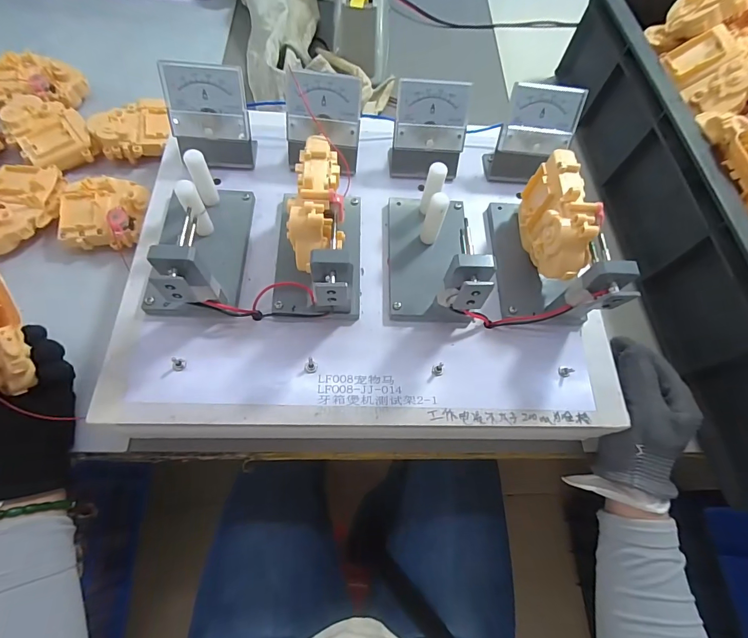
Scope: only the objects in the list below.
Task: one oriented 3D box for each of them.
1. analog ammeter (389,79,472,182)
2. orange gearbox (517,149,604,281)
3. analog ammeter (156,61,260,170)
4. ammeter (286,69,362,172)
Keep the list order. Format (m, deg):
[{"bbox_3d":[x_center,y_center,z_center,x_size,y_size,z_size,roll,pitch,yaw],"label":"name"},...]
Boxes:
[{"bbox_3d":[0.050,-0.169,0.355,0.064,0.072,0.038,1,66,-3],"label":"analog ammeter"},{"bbox_3d":[0.143,-0.072,0.313,0.035,0.075,0.095,7,66,0],"label":"orange gearbox"},{"bbox_3d":[-0.141,-0.172,0.337,0.064,0.077,0.037,1,66,-3],"label":"analog ammeter"},{"bbox_3d":[-0.045,-0.171,0.351,0.064,0.077,0.045,-1,66,-4],"label":"ammeter"}]

